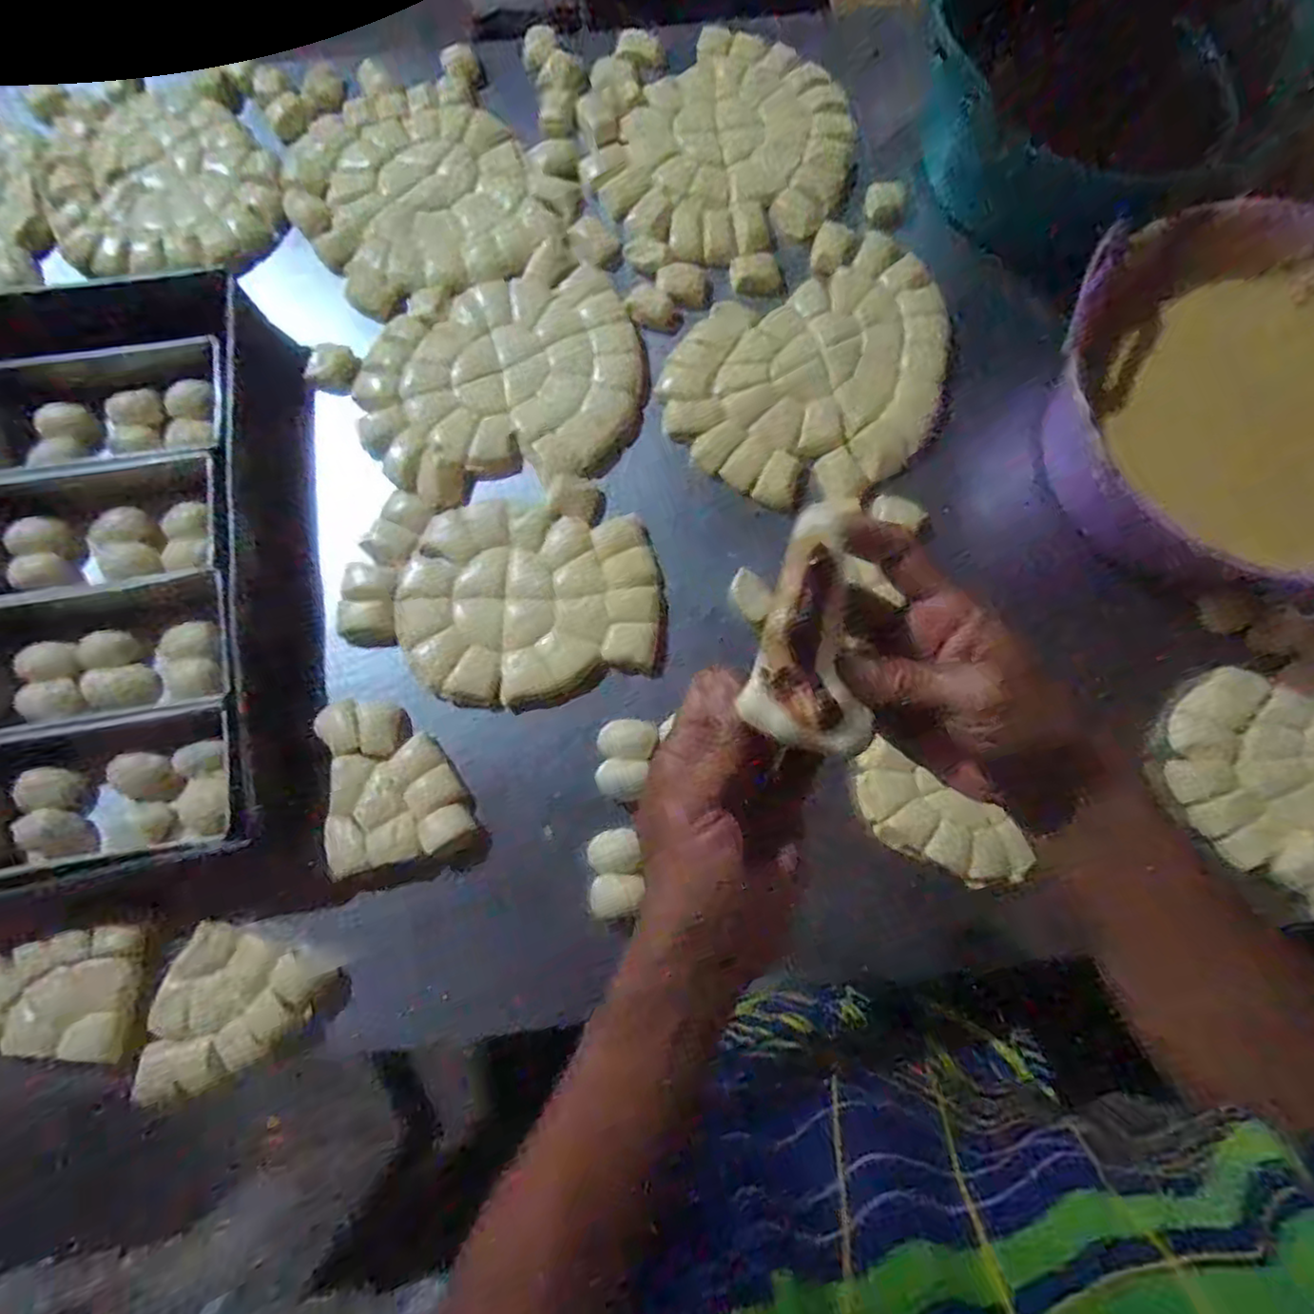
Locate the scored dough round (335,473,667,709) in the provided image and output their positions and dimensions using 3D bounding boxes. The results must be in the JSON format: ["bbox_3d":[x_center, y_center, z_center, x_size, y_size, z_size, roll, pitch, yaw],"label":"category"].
[{"bbox_3d":[-0.123,-0.050,0.549,0.246,0.016,0.176,-8,80,-1],"label":"scored dough round"}]

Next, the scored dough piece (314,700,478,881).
[{"bbox_3d":[-0.199,0.090,0.514,0.099,0.019,0.123,-14,80,-2],"label":"scored dough piece"}]

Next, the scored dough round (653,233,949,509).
[{"bbox_3d":[0.140,-0.252,0.590,0.207,0.017,0.258,35,81,6],"label":"scored dough round"}]

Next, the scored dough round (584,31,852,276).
[{"bbox_3d":[0.062,-0.452,0.623,0.200,0.021,0.244,37,82,6],"label":"scored dough round"}]

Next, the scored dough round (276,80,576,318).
[{"bbox_3d":[-0.204,-0.424,0.621,0.230,0.019,0.221,0,80,0],"label":"scored dough round"}]

